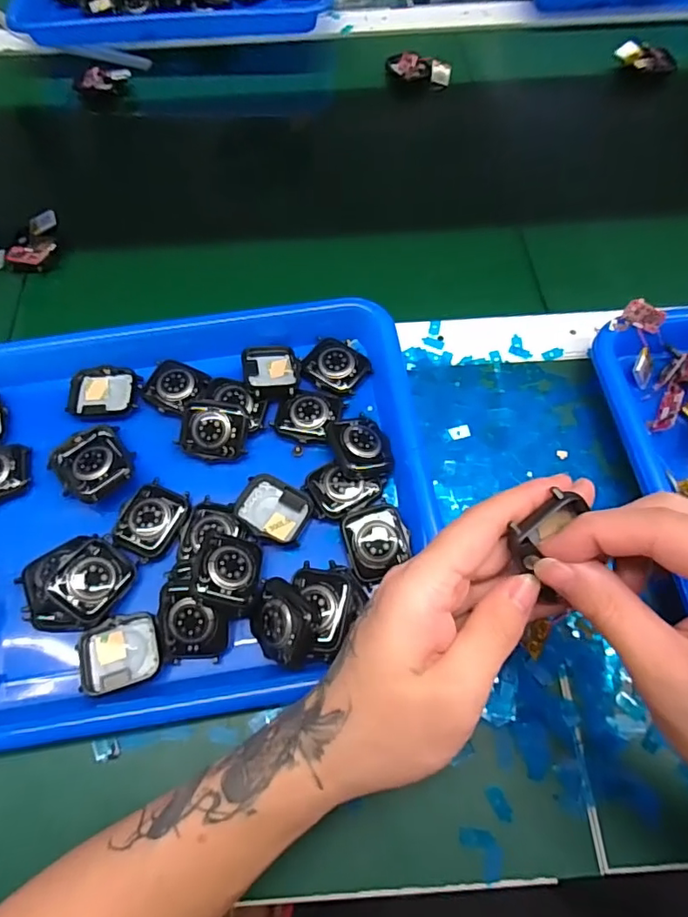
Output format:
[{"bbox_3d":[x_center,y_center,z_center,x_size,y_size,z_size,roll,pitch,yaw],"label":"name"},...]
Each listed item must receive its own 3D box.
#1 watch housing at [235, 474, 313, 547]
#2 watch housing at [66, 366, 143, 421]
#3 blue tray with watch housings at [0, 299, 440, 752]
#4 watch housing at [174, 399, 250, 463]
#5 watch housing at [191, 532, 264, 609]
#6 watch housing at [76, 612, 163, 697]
[{"bbox_3d":[-0.043,0.032,0.324,0.042,0.015,0.038,18,67,9],"label":"watch housing"},{"bbox_3d":[-0.164,-0.045,0.360,0.046,0.008,0.037,4,66,3],"label":"watch housing"},{"bbox_3d":[-0.114,0.017,0.324,0.321,0.034,0.260,-9,66,-3],"label":"blue tray with watch housings"},{"bbox_3d":[-0.084,-0.018,0.341,0.043,0.013,0.038,9,87,2],"label":"watch housing"},{"bbox_3d":[-0.065,0.062,0.296,0.038,0.011,0.040,14,56,-22],"label":"watch housing"},{"bbox_3d":[-0.124,0.108,0.293,0.045,0.012,0.038,-14,66,-5],"label":"watch housing"}]

